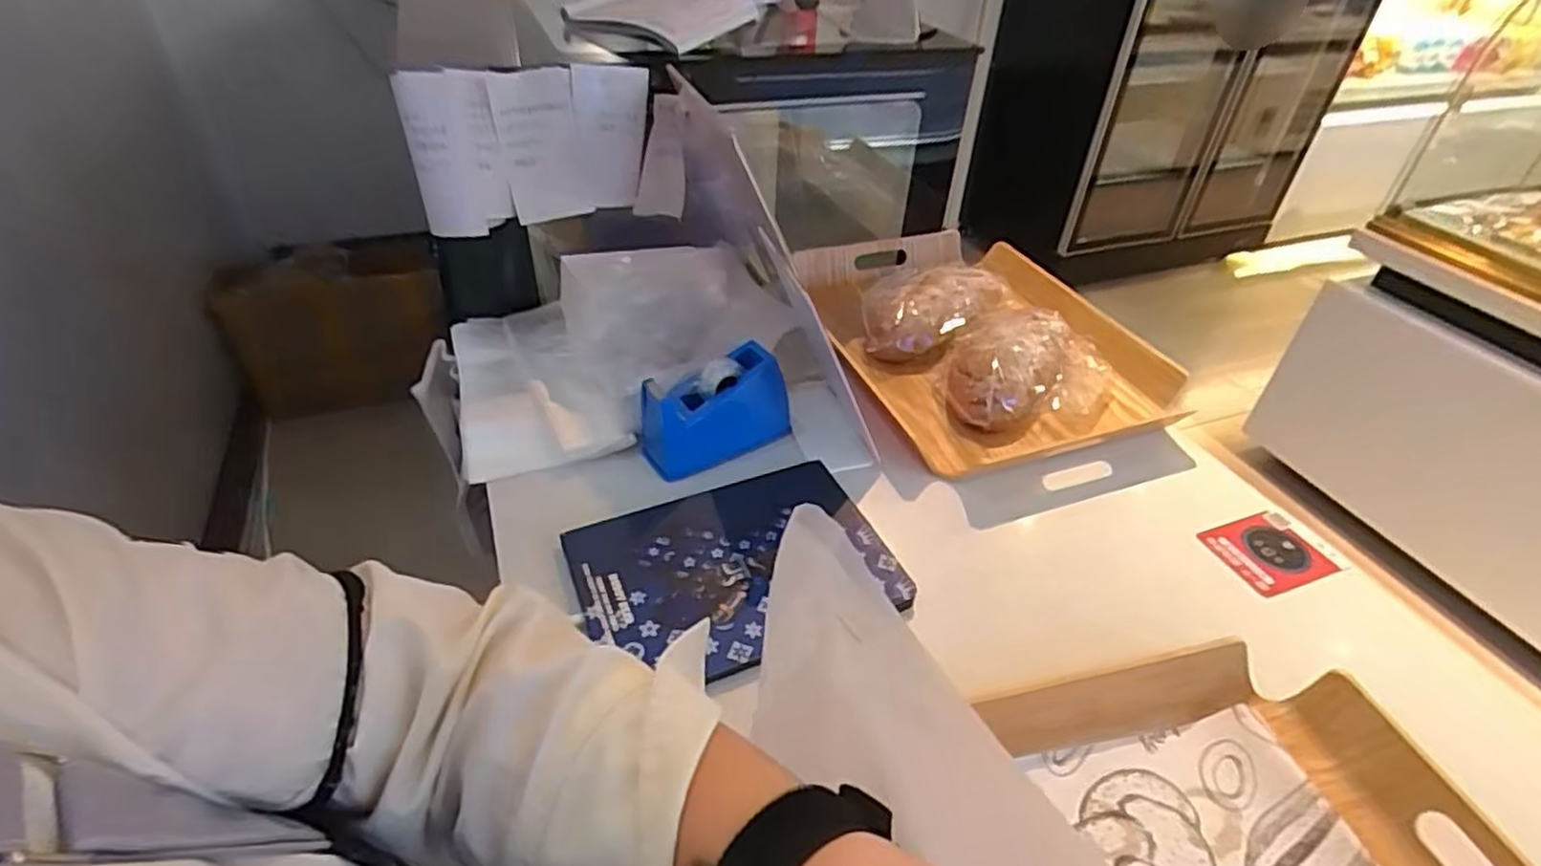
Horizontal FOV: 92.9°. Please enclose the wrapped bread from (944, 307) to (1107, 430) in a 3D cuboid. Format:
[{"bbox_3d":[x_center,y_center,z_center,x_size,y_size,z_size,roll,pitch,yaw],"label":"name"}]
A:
[{"bbox_3d":[0.270,-0.068,0.786,0.217,0.067,0.141,-29,49,-32],"label":"wrapped bread"}]

